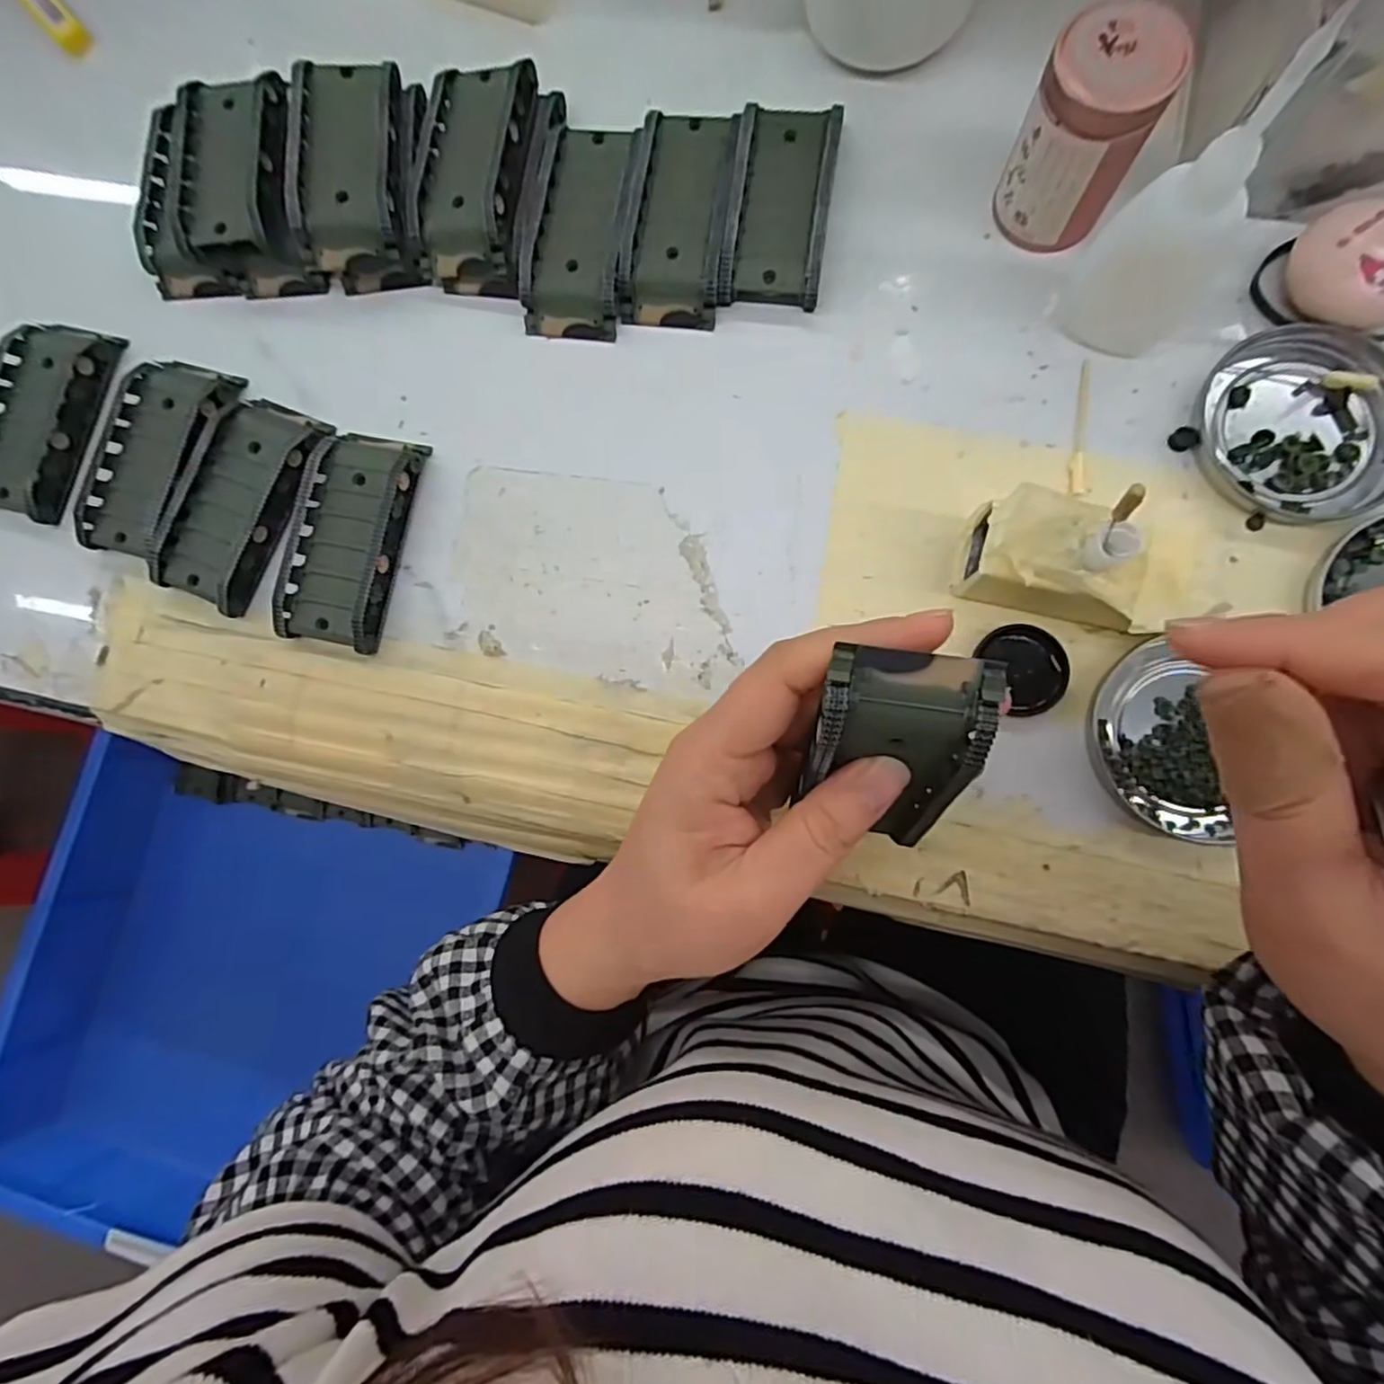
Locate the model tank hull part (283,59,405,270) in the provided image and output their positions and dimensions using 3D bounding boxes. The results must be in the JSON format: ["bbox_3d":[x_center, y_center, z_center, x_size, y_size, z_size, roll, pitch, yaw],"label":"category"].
[{"bbox_3d":[-0.156,-0.242,0.313,0.046,0.035,0.093,-3,83,6],"label":"model tank hull part"}]

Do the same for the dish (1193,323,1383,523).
[{"bbox_3d":[0.244,-0.107,0.267,0.078,0.008,0.074,-1,83,6],"label":"dish"}]

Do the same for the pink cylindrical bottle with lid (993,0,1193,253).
[{"bbox_3d":[0.151,-0.215,0.262,0.043,0.067,0.040,-1,83,6],"label":"pink cylindrical bottle with lid"}]

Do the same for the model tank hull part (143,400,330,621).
[{"bbox_3d":[-0.205,-0.087,0.306,0.055,0.014,0.096,22,86,8],"label":"model tank hull part"}]

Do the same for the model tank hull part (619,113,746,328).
[{"bbox_3d":[-0.004,-0.214,0.302,0.043,0.020,0.094,8,84,7],"label":"model tank hull part"}]

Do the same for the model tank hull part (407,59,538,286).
[{"bbox_3d":[-0.099,-0.238,0.308,0.047,0.031,0.094,6,84,7],"label":"model tank hull part"}]

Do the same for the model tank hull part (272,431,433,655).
[{"bbox_3d":[-0.153,-0.070,0.299,0.046,0.019,0.096,11,85,7],"label":"model tank hull part"}]

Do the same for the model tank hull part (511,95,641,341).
[{"bbox_3d":[-0.051,-0.220,0.308,0.049,0.020,0.112,6,84,7],"label":"model tank hull part"}]

